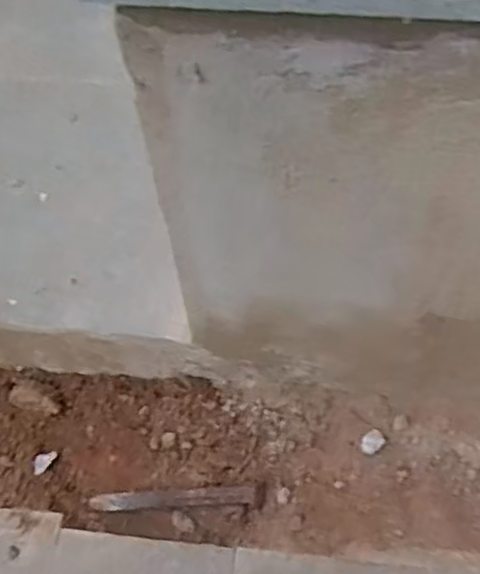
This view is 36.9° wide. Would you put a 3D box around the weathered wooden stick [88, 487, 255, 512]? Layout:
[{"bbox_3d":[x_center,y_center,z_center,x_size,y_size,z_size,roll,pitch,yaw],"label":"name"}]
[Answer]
[{"bbox_3d":[-0.058,0.184,0.624,0.150,0.018,0.017,-9,56,18],"label":"weathered wooden stick"}]

